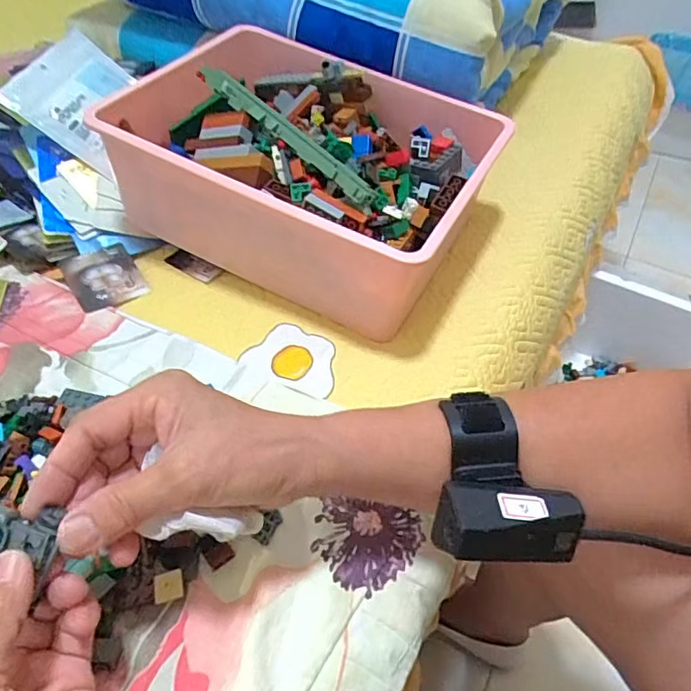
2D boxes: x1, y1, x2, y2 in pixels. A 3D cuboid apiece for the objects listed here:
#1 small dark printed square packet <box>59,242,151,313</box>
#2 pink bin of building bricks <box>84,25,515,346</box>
[{"bbox_3d":[-0.217,-0.063,0.496,0.058,0.009,0.069,-26,66,-25],"label":"small dark printed square packet"},{"bbox_3d":[-0.032,-0.168,0.524,0.317,0.129,0.251,22,51,17],"label":"pink bin of building bricks"}]

